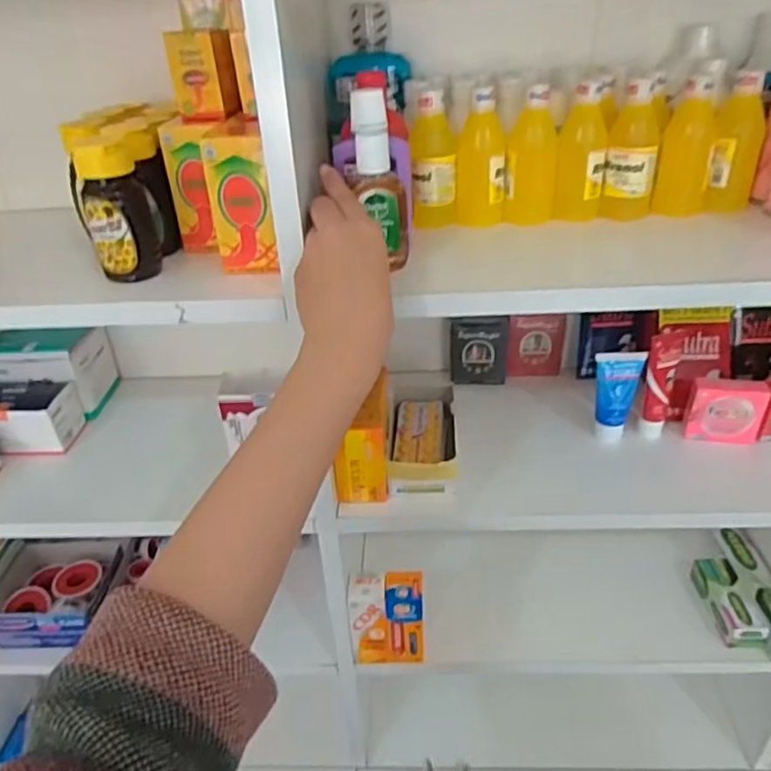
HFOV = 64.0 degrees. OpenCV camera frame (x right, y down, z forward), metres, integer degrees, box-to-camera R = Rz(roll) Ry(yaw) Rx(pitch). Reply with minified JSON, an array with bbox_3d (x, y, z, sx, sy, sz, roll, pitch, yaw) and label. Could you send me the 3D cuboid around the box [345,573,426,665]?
[{"bbox_3d":[0.002,0.245,0.652,0.076,0.099,0.039,-3,32,1],"label":"box"}]

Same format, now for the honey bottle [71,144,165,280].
[{"bbox_3d":[-0.200,-0.132,0.469,0.048,0.097,0.043,-15,33,-18],"label":"honey bottle"}]

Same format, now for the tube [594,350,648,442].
[{"bbox_3d":[0.233,0.013,0.618,0.047,0.094,0.027,-11,25,-11],"label":"tube"}]

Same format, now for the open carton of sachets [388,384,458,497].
[{"bbox_3d":[0.036,0.043,0.622,0.065,0.044,0.145,-1,32,5],"label":"open carton of sachets"}]

